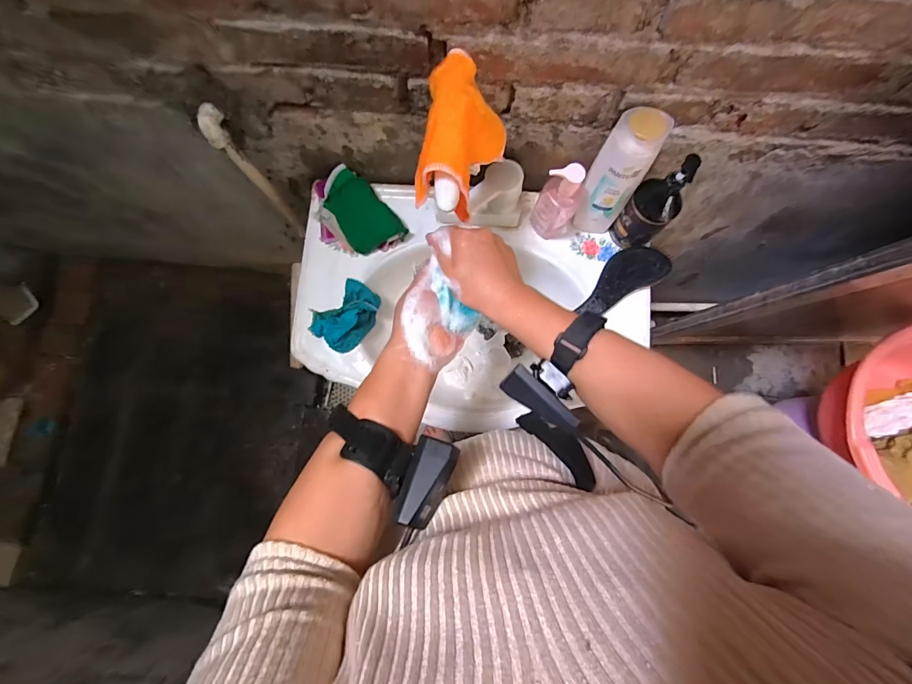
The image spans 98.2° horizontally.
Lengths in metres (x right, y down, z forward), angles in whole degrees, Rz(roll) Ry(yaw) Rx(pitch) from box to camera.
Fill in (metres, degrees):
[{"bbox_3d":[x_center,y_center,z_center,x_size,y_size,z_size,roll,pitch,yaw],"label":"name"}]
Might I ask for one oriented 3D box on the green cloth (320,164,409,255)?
[{"bbox_3d":[-0.167,-0.216,0.665,0.096,0.030,0.144,-40,84,-5],"label":"green cloth"}]

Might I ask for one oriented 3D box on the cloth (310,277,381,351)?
[{"bbox_3d":[-0.179,-0.046,0.642,0.087,0.041,0.113,40,84,6],"label":"cloth"}]

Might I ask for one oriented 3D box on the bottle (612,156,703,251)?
[{"bbox_3d":[0.290,-0.199,0.579,0.069,0.173,0.059,45,85,6],"label":"bottle"}]

